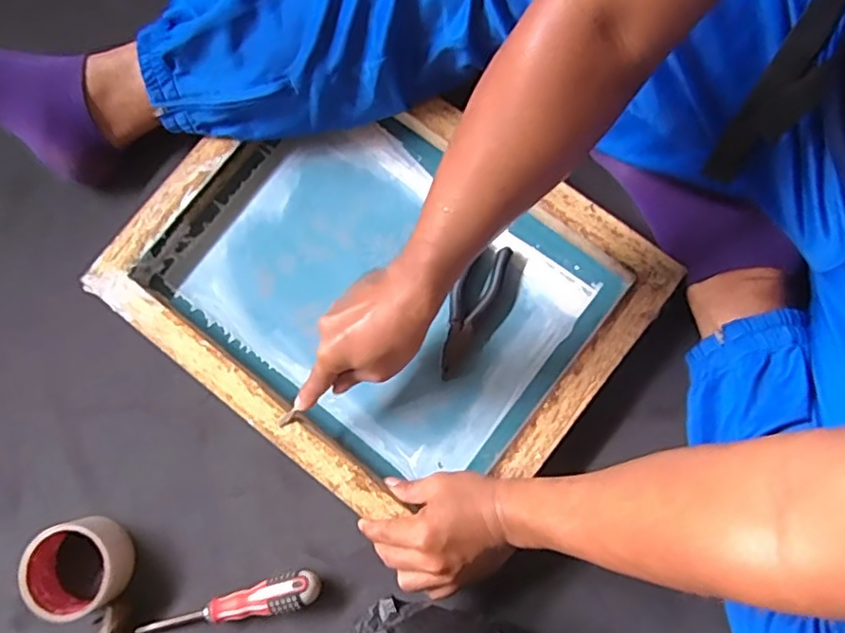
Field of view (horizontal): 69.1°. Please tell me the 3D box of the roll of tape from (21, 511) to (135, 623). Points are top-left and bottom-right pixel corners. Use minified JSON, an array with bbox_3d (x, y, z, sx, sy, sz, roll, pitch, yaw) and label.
[{"bbox_3d":[-0.332,0.242,0.594,0.089,0.051,0.084,0,78,1],"label":"roll of tape"}]

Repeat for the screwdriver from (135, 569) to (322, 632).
[{"bbox_3d":[-0.186,0.280,0.590,0.180,0.031,0.031,-15,79,-2],"label":"screwdriver"}]

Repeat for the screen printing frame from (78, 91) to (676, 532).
[{"bbox_3d":[-0.045,-0.034,0.619,0.460,0.064,0.359,37,81,7],"label":"screen printing frame"}]

